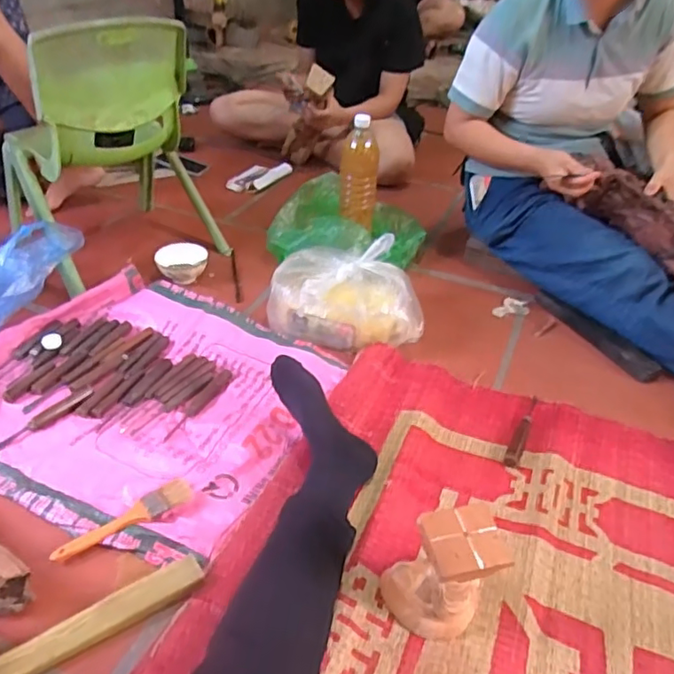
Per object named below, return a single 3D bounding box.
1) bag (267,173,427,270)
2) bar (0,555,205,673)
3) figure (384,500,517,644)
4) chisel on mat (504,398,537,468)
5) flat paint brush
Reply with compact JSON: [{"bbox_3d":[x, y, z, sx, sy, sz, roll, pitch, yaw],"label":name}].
[{"bbox_3d":[0.032,-0.256,1.313,0.343,0.103,0.301,-29,48,-35],"label":"bag"},{"bbox_3d":[-0.288,0.329,0.642,0.281,0.021,0.040,-21,44,-28],"label":"bar"},{"bbox_3d":[0.118,0.262,0.629,0.112,0.163,0.073,2,37,-1],"label":"figure"},{"bbox_3d":[0.298,0.145,0.920,0.021,0.020,0.155,20,41,21],"label":"chisel on mat"},{"bbox_3d":[-0.274,0.240,0.747,0.176,0.014,0.038,-26,46,-32],"label":"flat paint brush"}]

